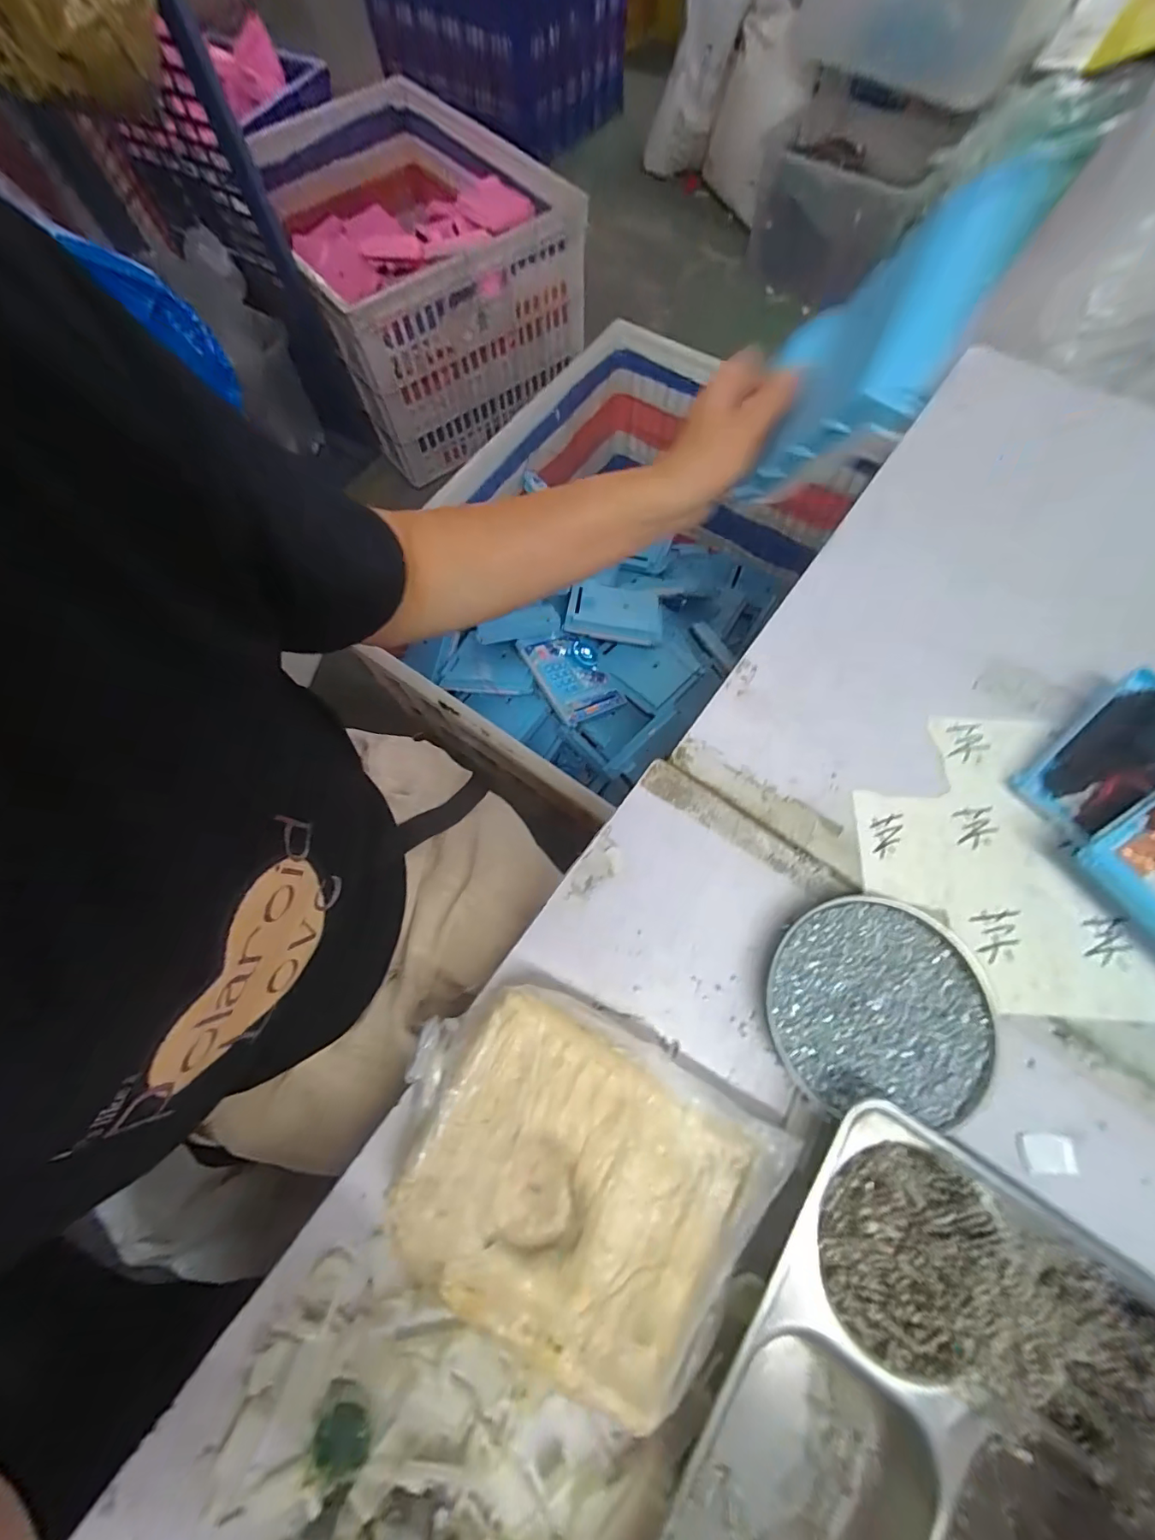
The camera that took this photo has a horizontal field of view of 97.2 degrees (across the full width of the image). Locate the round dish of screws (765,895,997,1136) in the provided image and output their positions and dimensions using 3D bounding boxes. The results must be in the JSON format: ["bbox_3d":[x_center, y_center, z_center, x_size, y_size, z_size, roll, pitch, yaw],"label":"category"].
[{"bbox_3d":[0.194,0.151,0.331,0.130,0.015,0.124,-1,70,2],"label":"round dish of screws"}]

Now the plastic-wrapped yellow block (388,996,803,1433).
[{"bbox_3d":[-0.006,0.232,0.300,0.206,0.037,0.157,25,73,11],"label":"plastic-wrapped yellow block"}]

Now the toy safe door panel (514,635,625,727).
[{"bbox_3d":[-0.006,-0.149,0.809,0.125,0.023,0.149,-23,84,-32],"label":"toy safe door panel"}]

